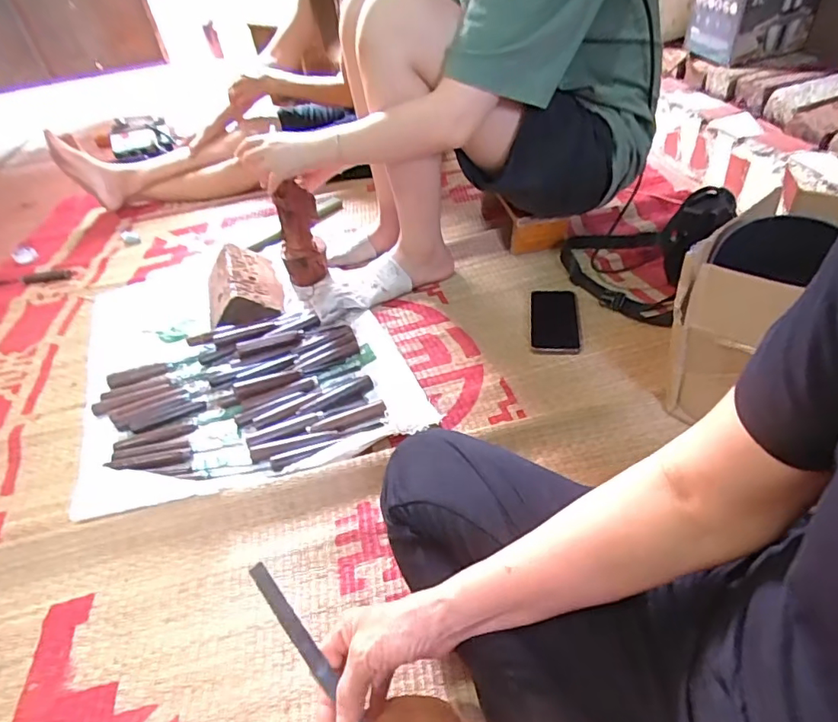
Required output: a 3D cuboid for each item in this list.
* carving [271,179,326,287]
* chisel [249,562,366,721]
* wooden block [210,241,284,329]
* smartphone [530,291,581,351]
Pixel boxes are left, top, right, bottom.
[{"bbox_3d":[-0.212,-0.223,0.950,0.078,0.207,0.064,-16,43,-12],"label":"carving"},{"bbox_3d":[-0.088,0.231,0.422,0.015,0.010,0.158,-33,74,-27],"label":"chisel"},{"bbox_3d":[-0.334,-0.149,0.988,0.132,0.063,0.212,-18,44,-14],"label":"wooden block"},{"bbox_3d":[0.222,-0.068,0.870,0.075,0.008,0.160,2,42,8],"label":"smartphone"}]

